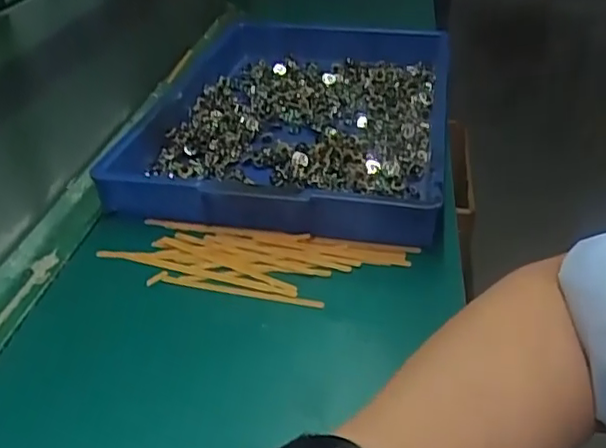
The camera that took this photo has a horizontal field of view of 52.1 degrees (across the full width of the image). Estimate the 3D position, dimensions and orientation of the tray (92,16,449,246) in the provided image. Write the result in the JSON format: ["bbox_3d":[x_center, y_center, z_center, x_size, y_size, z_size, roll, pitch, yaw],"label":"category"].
[{"bbox_3d":[-0.003,-0.131,0.667,0.297,0.053,0.449,7,35,10],"label":"tray"}]

